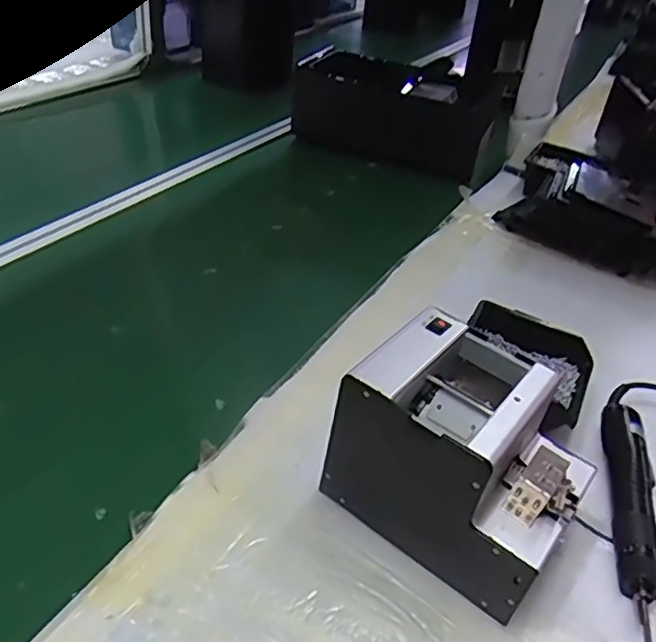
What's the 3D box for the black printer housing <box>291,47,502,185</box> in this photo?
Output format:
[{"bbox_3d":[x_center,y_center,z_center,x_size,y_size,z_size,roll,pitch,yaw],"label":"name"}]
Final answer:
[{"bbox_3d":[0.130,-0.406,1.218,0.341,0.158,0.185,20,37,17],"label":"black printer housing"}]

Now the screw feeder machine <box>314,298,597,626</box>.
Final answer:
[{"bbox_3d":[0.110,0.108,0.522,0.178,0.146,0.128,28,40,26],"label":"screw feeder machine"}]

